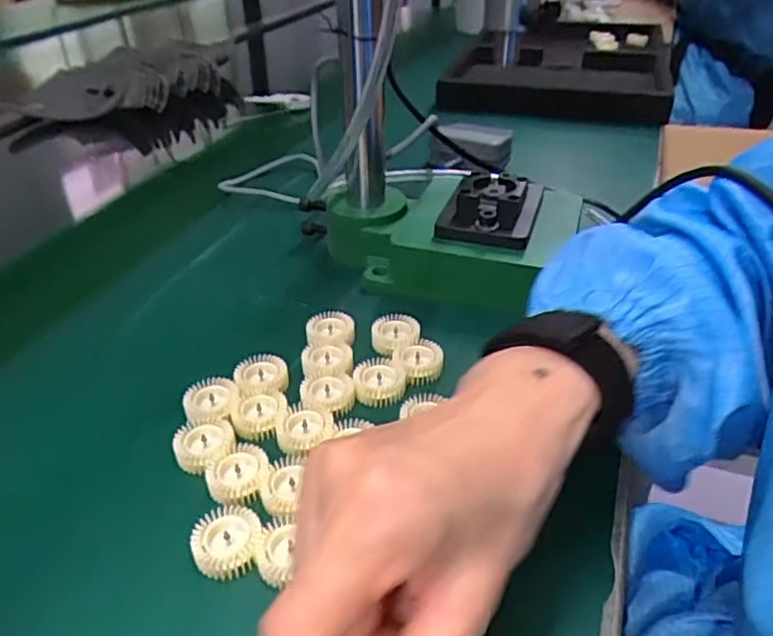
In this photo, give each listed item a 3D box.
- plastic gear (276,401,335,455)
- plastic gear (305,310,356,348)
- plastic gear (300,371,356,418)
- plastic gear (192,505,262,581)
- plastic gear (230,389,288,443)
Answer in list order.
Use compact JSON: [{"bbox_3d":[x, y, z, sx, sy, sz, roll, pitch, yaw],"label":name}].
[{"bbox_3d":[-0.046,0.061,0.346,0.031,0.007,0.031,-1,37,1],"label":"plastic gear"},{"bbox_3d":[-0.037,0.008,0.414,0.031,0.011,0.034,-1,37,1],"label":"plastic gear"},{"bbox_3d":[-0.035,0.045,0.366,0.030,0.011,0.031,-1,37,1],"label":"plastic gear"},{"bbox_3d":[-0.073,0.102,0.289,0.029,0.015,0.031,-1,37,1],"label":"plastic gear"},{"bbox_3d":[-0.073,0.053,0.354,0.031,0.007,0.031,-1,37,2],"label":"plastic gear"}]

